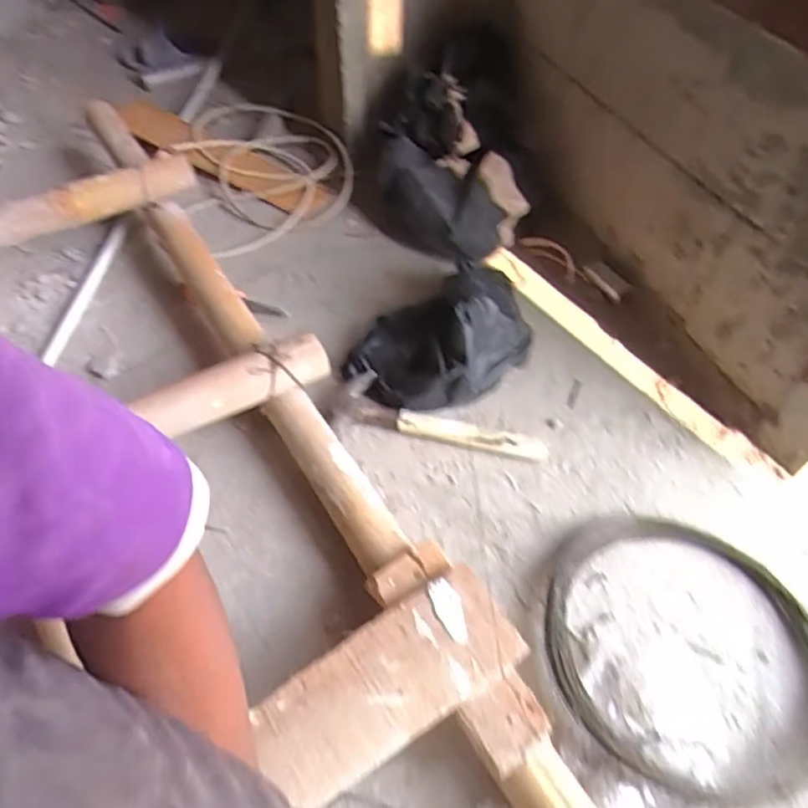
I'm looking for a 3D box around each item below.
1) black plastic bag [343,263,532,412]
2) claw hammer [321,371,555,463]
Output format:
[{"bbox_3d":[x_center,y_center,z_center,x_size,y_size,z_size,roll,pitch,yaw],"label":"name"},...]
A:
[{"bbox_3d":[0.052,-0.093,0.834,0.235,0.138,0.185,3,51,4],"label":"black plastic bag"},{"bbox_3d":[0.041,0.017,0.816,0.287,0.031,0.084,8,51,7],"label":"claw hammer"}]

